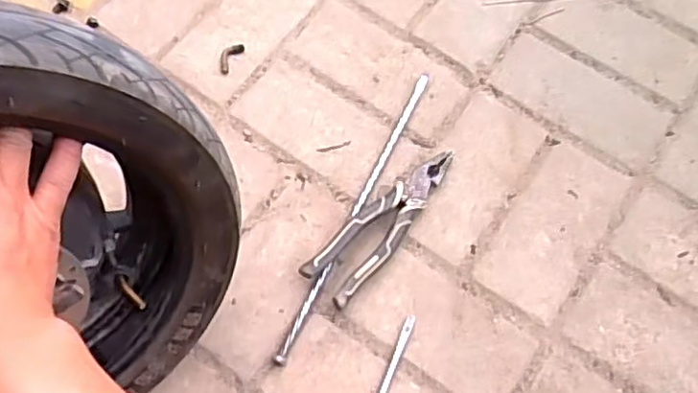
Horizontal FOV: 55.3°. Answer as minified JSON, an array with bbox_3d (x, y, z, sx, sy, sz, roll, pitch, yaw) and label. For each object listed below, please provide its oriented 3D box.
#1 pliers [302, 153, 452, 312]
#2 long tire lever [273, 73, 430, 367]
[{"bbox_3d":[0.037,0.024,0.654,0.051,0.028,0.192,40,71,12],"label":"pliers"},{"bbox_3d":[0.010,0.011,0.666,0.014,0.011,0.341,25,69,7],"label":"long tire lever"}]

